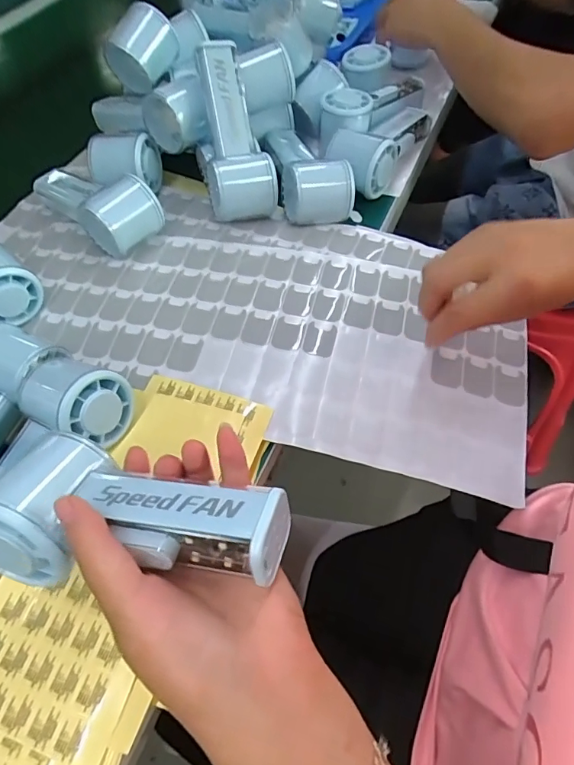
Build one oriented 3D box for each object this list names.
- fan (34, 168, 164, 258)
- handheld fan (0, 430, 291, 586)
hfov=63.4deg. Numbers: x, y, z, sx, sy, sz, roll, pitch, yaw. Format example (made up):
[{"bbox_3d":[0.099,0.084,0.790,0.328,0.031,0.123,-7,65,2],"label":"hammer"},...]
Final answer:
[{"bbox_3d":[-0.191,-0.186,0.467,0.073,0.056,0.163,-40,63,-20],"label":"fan"},{"bbox_3d":[-0.073,0.068,0.219,0.146,0.046,0.065,5,33,14],"label":"handheld fan"}]

